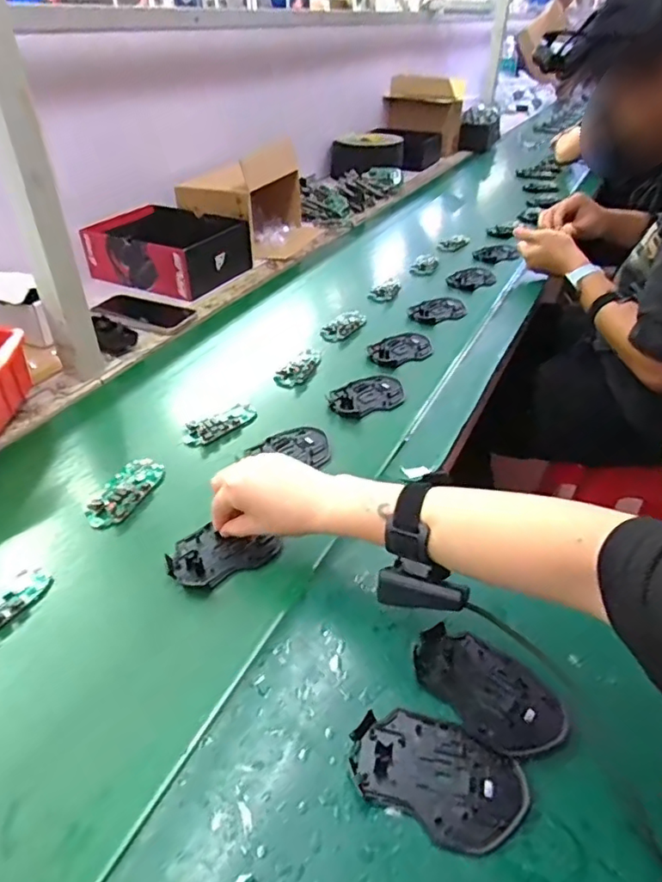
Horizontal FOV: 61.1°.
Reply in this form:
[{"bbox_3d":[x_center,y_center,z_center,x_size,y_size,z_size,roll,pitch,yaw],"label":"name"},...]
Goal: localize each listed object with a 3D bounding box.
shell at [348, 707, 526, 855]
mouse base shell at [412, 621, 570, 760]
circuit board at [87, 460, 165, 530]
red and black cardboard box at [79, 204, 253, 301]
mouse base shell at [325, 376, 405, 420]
[{"bbox_3d":[0.072,0.224,0.380,0.114,0.007,0.069,20,42,21],"label":"shell"},{"bbox_3d":[0.118,0.187,0.428,0.068,0.008,0.114,-28,48,-32],"label":"mouse base shell"},{"bbox_3d":[-0.215,0.052,0.591,0.043,0.014,0.101,11,40,11],"label":"circuit board"},{"bbox_3d":[-0.301,-0.355,1.027,0.248,0.092,0.182,17,41,18],"label":"red and black cardboard box"},{"bbox_3d":[0.047,-0.062,0.748,0.116,0.011,0.072,-26,46,-30],"label":"mouse base shell"}]

